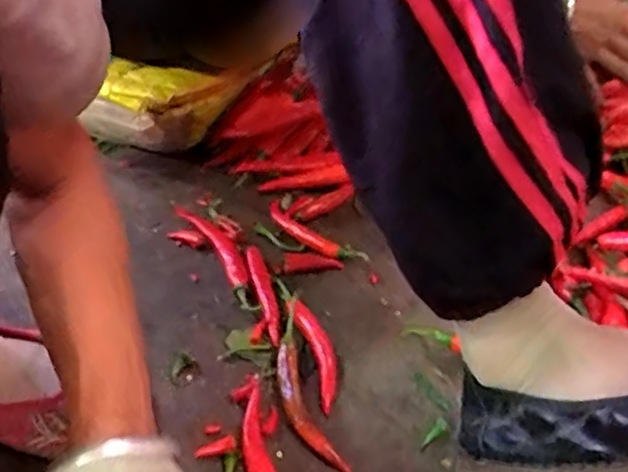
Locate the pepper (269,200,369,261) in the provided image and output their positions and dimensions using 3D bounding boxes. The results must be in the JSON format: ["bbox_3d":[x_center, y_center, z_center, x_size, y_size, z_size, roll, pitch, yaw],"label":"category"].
[{"bbox_3d":[0.000,-0.004,0.640,0.132,0.012,0.025,30,50,30],"label":"pepper"}]

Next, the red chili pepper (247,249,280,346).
[{"bbox_3d":[-0.044,0.051,0.579,0.017,0.009,0.116,-10,42,-11],"label":"red chili pepper"}]

